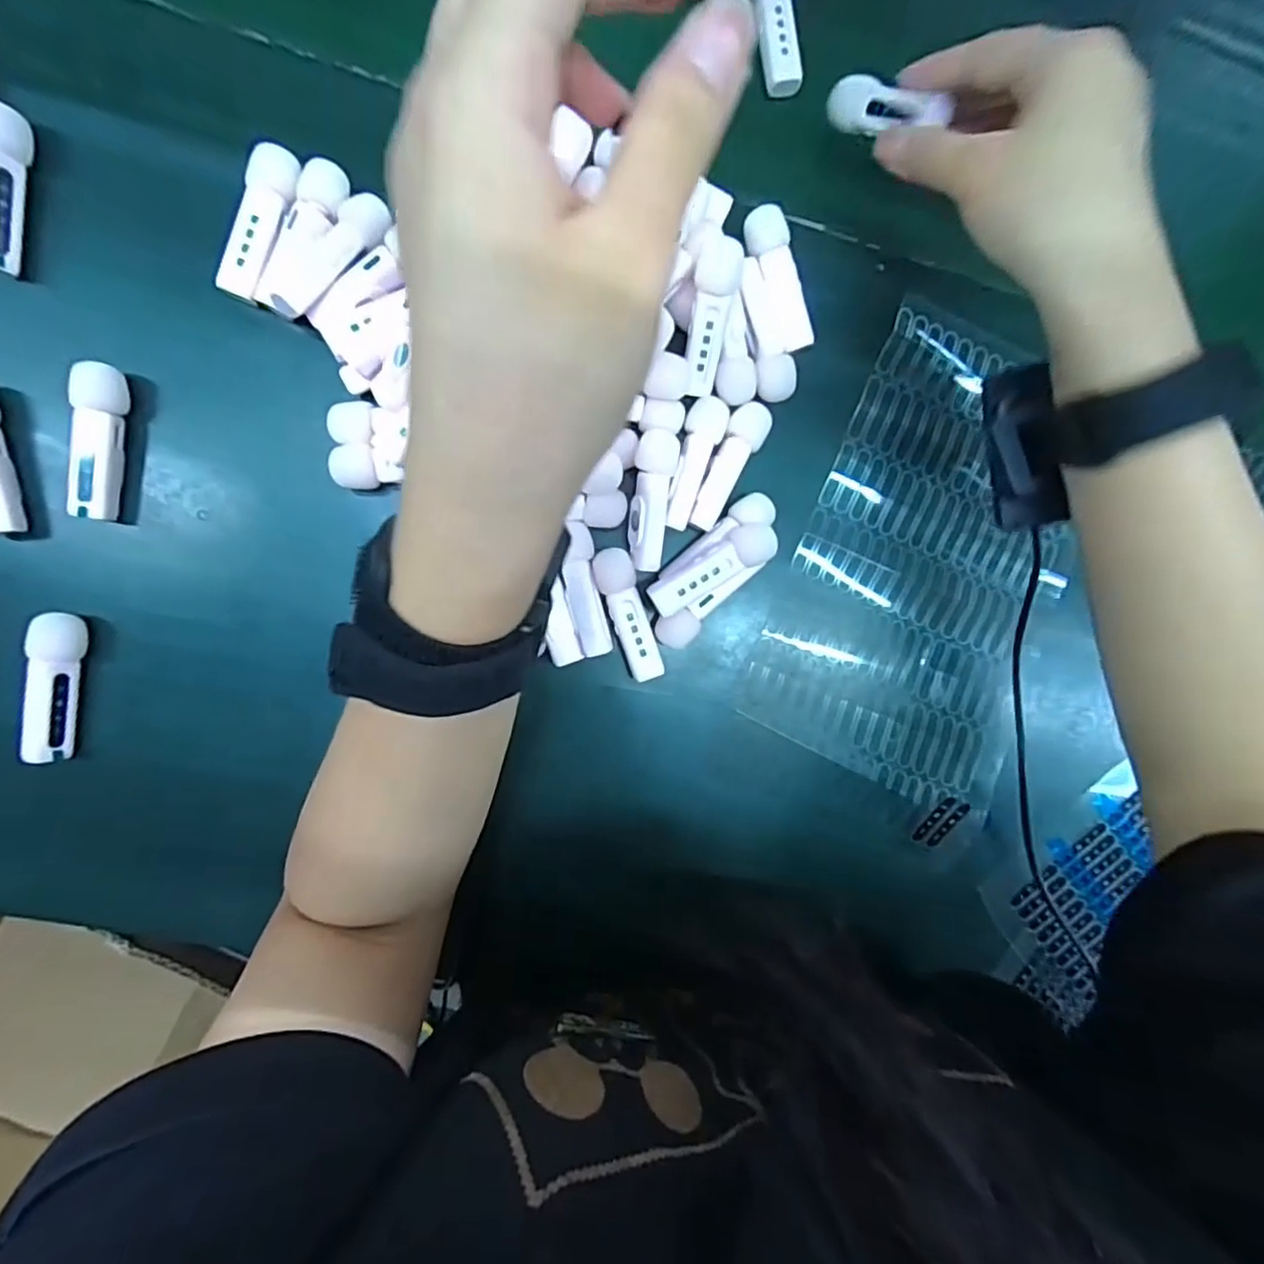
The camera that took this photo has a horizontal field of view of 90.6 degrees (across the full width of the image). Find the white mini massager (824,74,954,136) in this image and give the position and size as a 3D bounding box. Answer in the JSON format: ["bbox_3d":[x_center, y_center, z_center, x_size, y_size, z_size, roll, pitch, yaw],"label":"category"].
[{"bbox_3d":[0.108,-0.222,0.264,0.015,0.066,0.018,-27,137,-4],"label":"white mini massager"}]

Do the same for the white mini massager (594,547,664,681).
[{"bbox_3d":[-0.002,-0.008,0.305,0.019,0.017,0.064,-17,96,-5],"label":"white mini massager"}]

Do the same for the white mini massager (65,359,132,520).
[{"bbox_3d":[-0.229,-0.081,0.269,0.015,0.025,0.063,6,93,-7],"label":"white mini massager"}]

